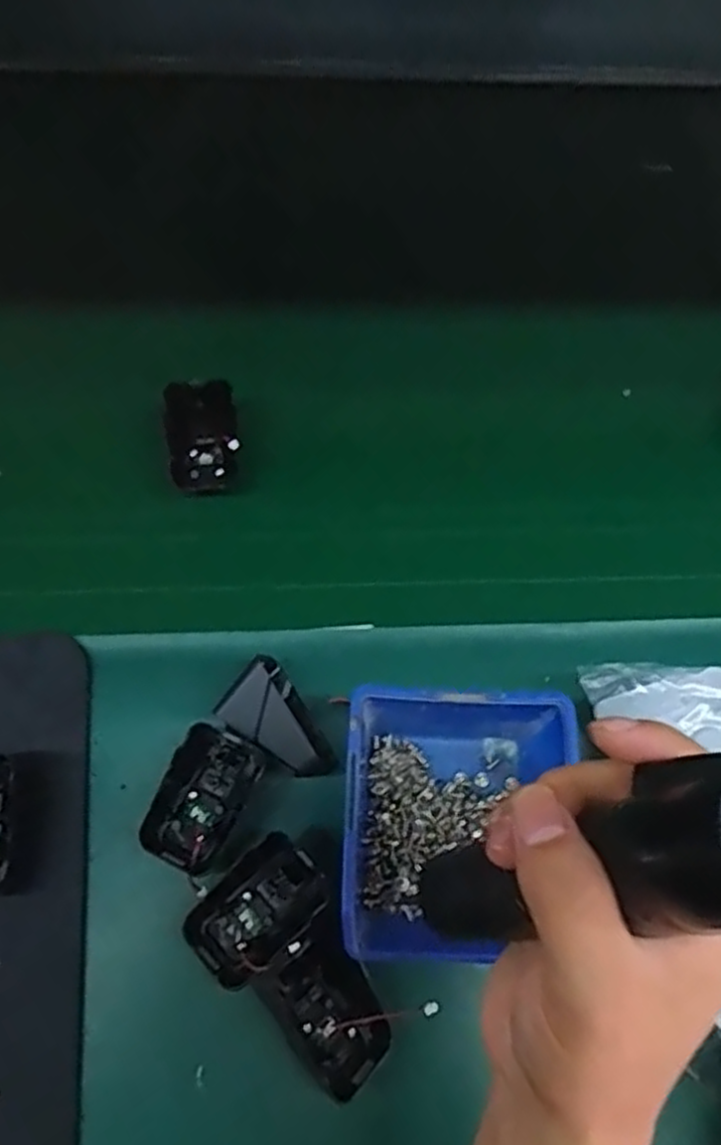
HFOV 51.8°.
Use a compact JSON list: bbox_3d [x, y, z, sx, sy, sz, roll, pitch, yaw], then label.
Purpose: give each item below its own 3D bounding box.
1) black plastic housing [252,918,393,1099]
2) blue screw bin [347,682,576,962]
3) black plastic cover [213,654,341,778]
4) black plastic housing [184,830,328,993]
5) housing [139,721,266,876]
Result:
[{"bbox_3d":[-0.014,0.207,0.353,0.043,0.014,0.064,-38,75,-16],"label":"black plastic housing"},{"bbox_3d":[0.051,0.122,0.376,0.119,0.056,0.117,2,68,-2],"label":"blue screw bin"},{"bbox_3d":[-0.041,0.081,0.397,0.041,0.039,0.065,-42,76,-17],"label":"black plastic cover"},{"bbox_3d":[-0.051,0.169,0.370,0.068,0.019,0.044,-40,75,-17],"label":"black plastic housing"},{"bbox_3d":[-0.082,0.117,0.386,0.041,0.030,0.068,26,69,7],"label":"housing"}]

